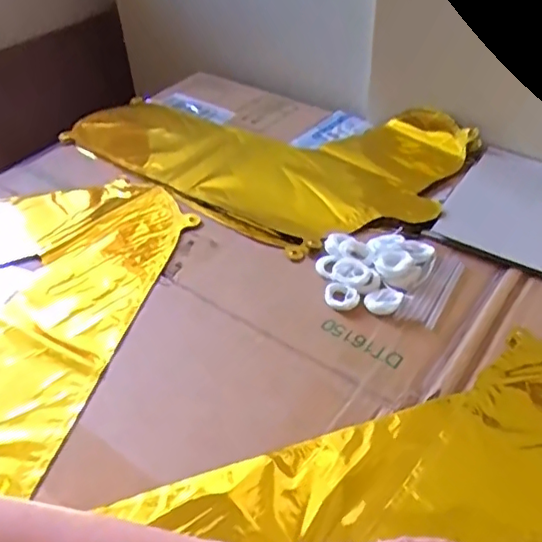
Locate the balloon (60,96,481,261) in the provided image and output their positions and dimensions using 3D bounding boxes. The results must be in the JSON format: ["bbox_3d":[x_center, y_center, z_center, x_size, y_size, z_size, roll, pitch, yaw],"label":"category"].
[{"bbox_3d":[-0.008,-0.139,0.635,0.393,0.033,0.268,27,50,28],"label":"balloon"}]

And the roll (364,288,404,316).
[{"bbox_3d":[0.087,0.022,0.444,0.031,0.004,0.022,-21,46,-19],"label":"roll"}]

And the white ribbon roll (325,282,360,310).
[{"bbox_3d":[0.054,0.020,0.446,0.026,0.008,0.023,16,46,19],"label":"white ribbon roll"}]

